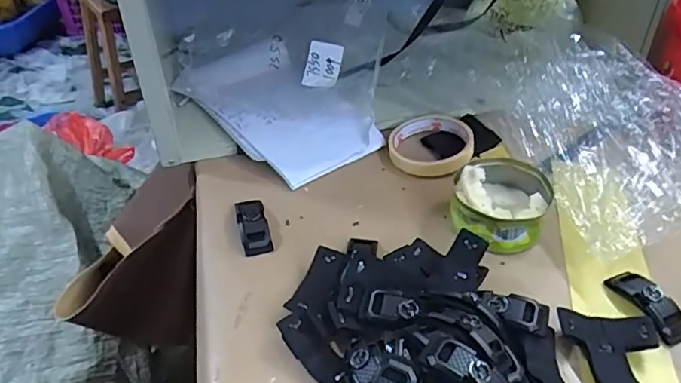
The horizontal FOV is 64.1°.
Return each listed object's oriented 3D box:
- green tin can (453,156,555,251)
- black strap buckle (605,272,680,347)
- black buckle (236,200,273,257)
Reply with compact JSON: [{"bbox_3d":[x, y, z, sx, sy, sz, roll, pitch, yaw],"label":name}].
[{"bbox_3d":[0.142,0.008,0.482,0.076,0.046,0.089,15,43,18],"label":"green tin can"},{"bbox_3d":[0.235,0.084,0.415,0.027,0.014,0.064,-12,41,-12],"label":"black strap buckle"},{"bbox_3d":[-0.078,0.028,0.485,0.025,0.019,0.061,-10,41,-11],"label":"black buckle"}]

